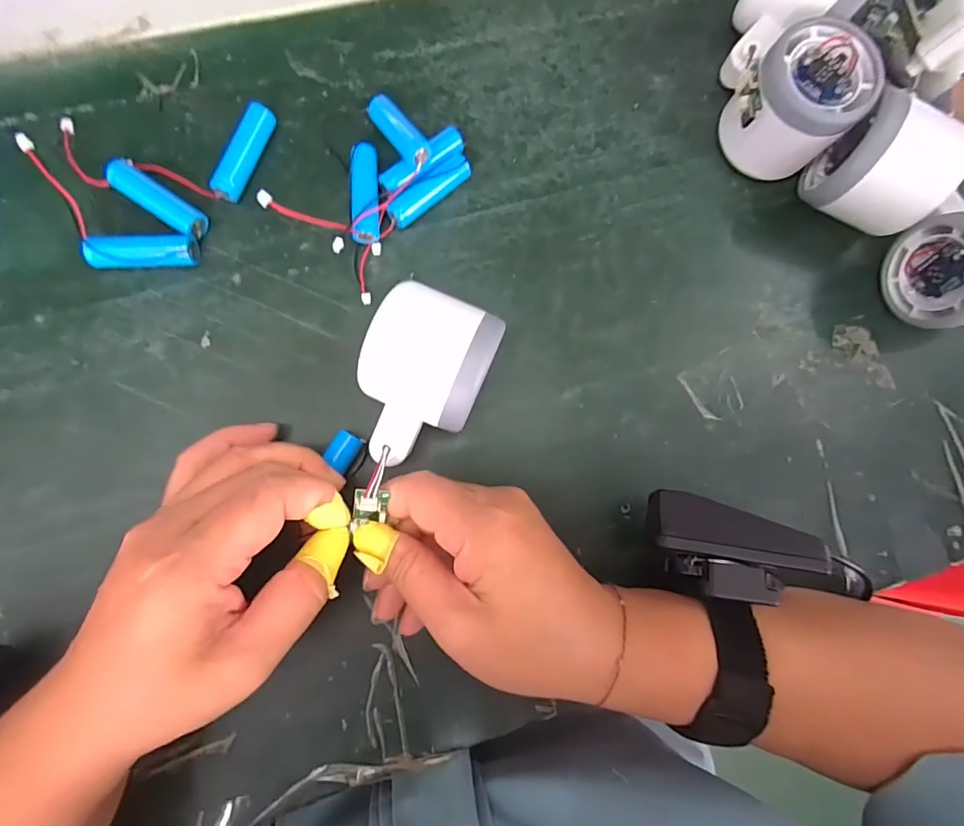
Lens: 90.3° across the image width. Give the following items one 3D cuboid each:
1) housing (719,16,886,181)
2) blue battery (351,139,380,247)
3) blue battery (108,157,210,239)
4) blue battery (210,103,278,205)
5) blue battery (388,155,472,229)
[{"bbox_3d":[0.169,-0.166,0.264,0.060,0.054,0.056,0,85,-5],"label":"housing"},{"bbox_3d":[-0.063,-0.118,0.258,0.014,0.019,0.053,-4,85,-5],"label":"blue battery"},{"bbox_3d":[-0.168,-0.111,0.249,0.051,0.012,0.015,33,83,-1],"label":"blue battery"},{"bbox_3d":[-0.126,-0.139,0.256,0.012,0.014,0.052,24,83,-2],"label":"blue battery"},{"bbox_3d":[-0.028,-0.121,0.264,0.051,0.012,0.011,-40,89,-7],"label":"blue battery"}]

